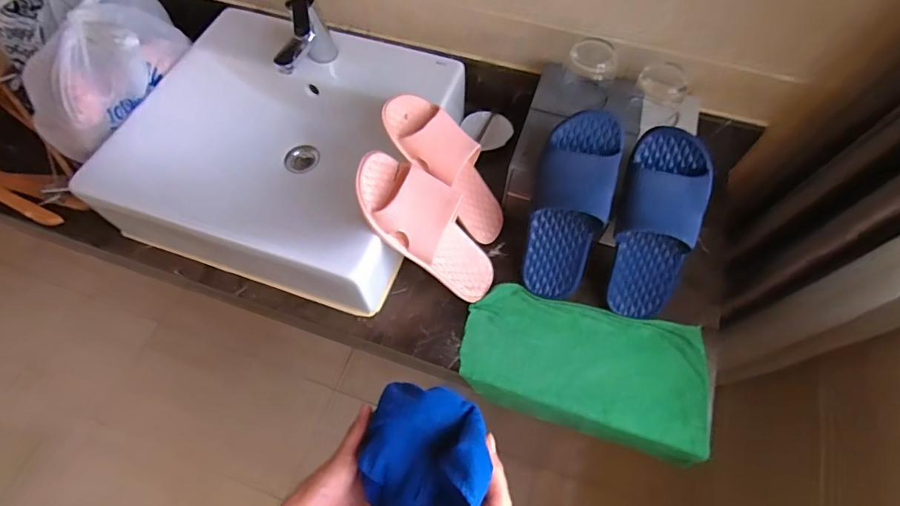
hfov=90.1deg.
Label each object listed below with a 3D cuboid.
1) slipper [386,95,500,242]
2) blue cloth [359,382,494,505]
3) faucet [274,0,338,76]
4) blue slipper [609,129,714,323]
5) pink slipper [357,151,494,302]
[{"bbox_3d":[0.013,-0.124,0.671,0.079,0.267,0.100,7,53,53],"label":"slipper"},{"bbox_3d":[-0.024,0.182,0.367,0.096,0.076,0.143,7,63,4],"label":"blue cloth"},{"bbox_3d":[-0.227,-0.325,0.709,0.061,0.129,0.116,5,63,3],"label":"faucet"},{"bbox_3d":[0.280,-0.026,0.617,0.109,0.270,0.077,2,28,1],"label":"blue slipper"},{"bbox_3d":[-0.019,-0.031,0.629,0.091,0.261,0.106,2,53,47],"label":"pink slipper"}]

